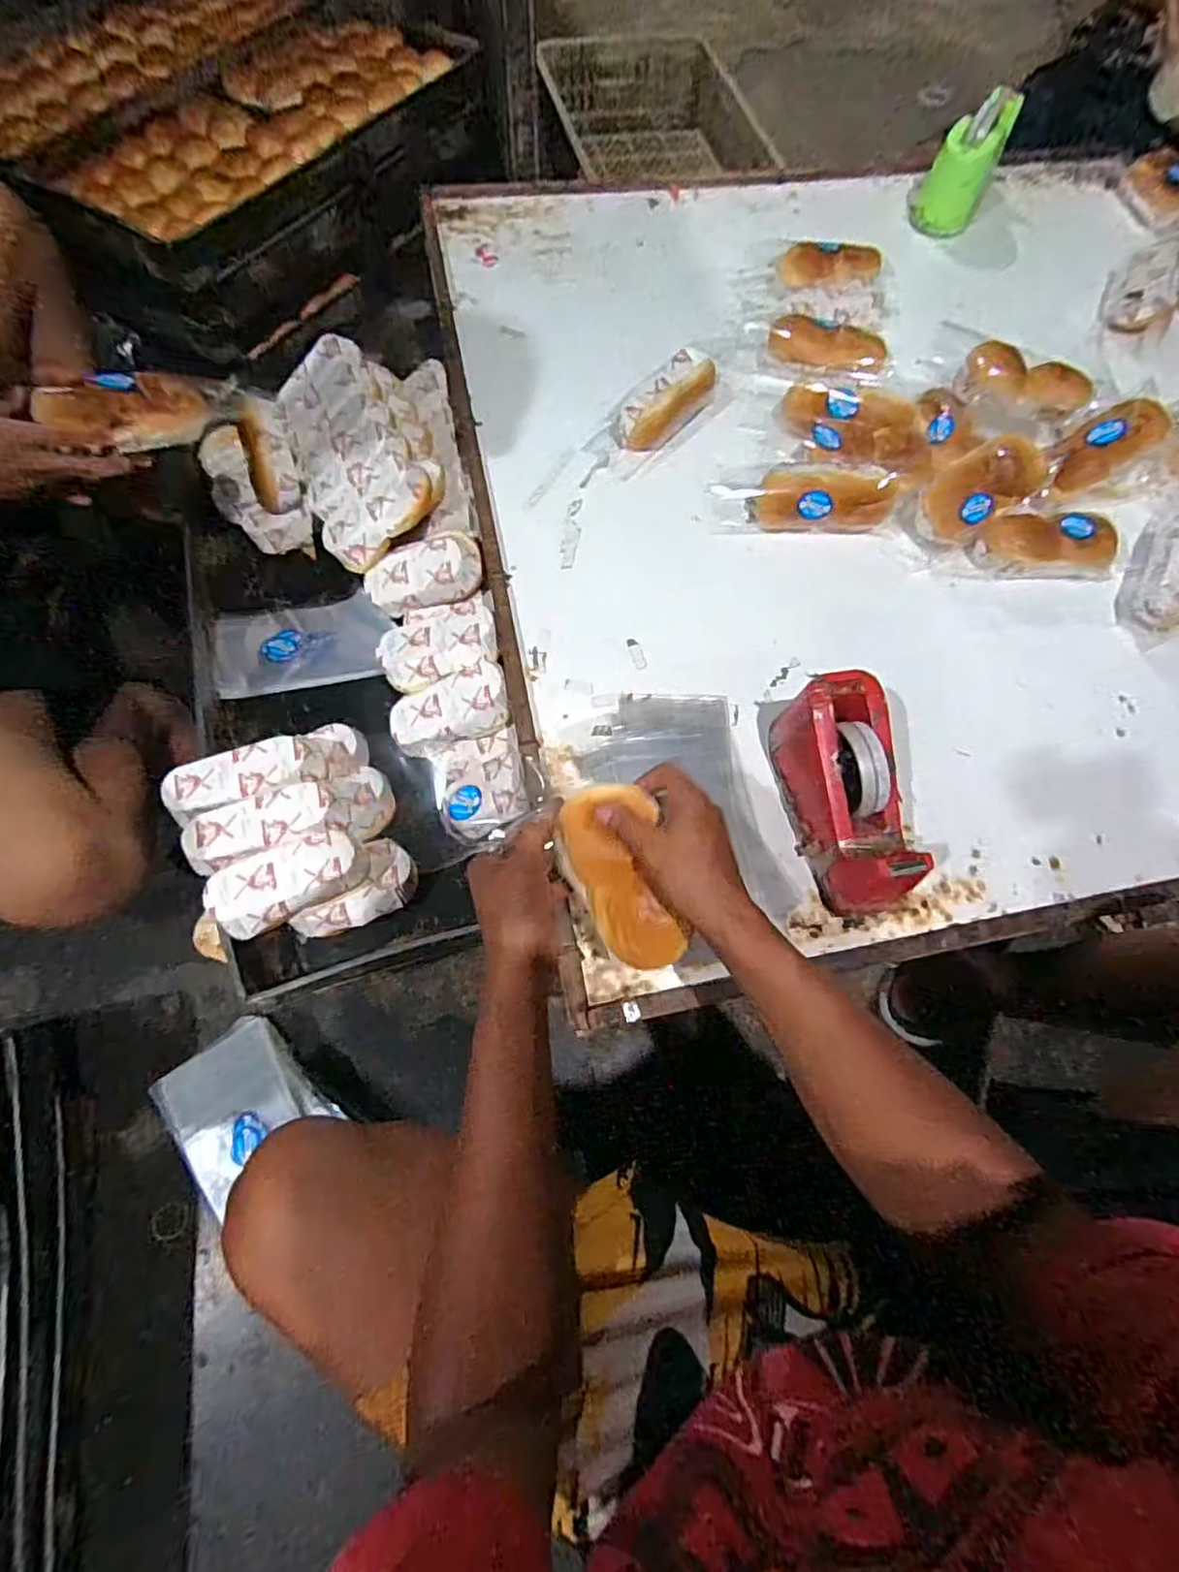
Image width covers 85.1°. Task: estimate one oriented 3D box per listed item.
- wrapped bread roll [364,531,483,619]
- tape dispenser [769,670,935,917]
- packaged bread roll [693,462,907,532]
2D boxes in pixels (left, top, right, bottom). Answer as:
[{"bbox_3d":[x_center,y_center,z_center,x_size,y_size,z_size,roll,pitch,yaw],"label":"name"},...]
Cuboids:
[{"bbox_3d":[-0.199,-0.256,0.771,0.150,0.042,0.081,-7,96,18],"label":"wrapped bread roll"},{"bbox_3d":[0.234,0.008,0.583,0.079,0.111,0.206,-9,69,-4],"label":"tape dispenser"},{"bbox_3d":[0.249,-0.330,0.728,0.222,0.065,0.056,3,68,0],"label":"packaged bread roll"}]

